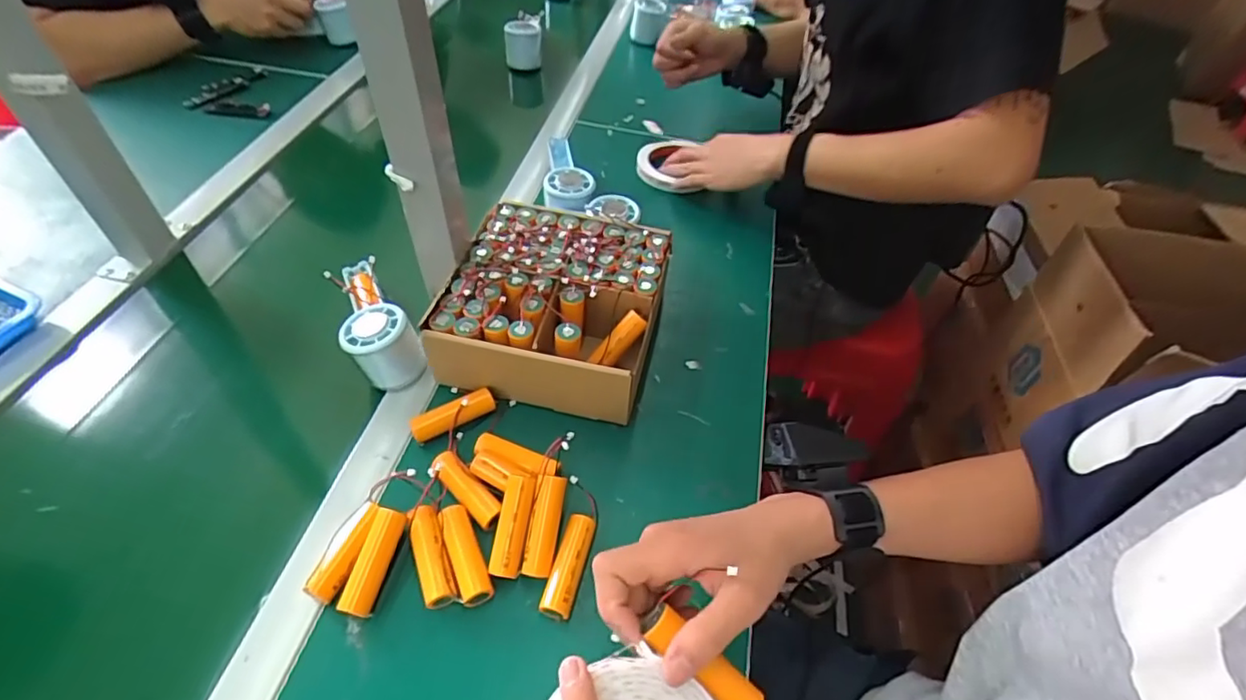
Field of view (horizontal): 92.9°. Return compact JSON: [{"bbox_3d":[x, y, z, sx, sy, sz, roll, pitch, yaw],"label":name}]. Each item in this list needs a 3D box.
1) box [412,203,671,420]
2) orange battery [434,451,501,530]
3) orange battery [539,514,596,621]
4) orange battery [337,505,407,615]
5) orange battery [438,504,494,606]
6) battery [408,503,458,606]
[{"bbox_3d":[-0.061,-0.041,0.562,0.182,0.081,0.189,12,49,5],"label":"box"},{"bbox_3d":[-0.122,0.109,0.460,0.069,0.018,0.023,35,55,22],"label":"orange battery"},{"bbox_3d":[-0.040,0.160,0.435,0.021,0.022,0.074,14,49,6],"label":"orange battery"},{"bbox_3d":[-0.176,0.150,0.421,0.022,0.024,0.071,11,49,3],"label":"orange battery"},{"bbox_3d":[-0.115,0.149,0.432,0.021,0.017,0.074,-18,53,-20],"label":"orange battery"},{"bbox_3d":[-0.138,0.149,0.427,0.022,0.018,0.072,-14,52,-17],"label":"battery"}]

